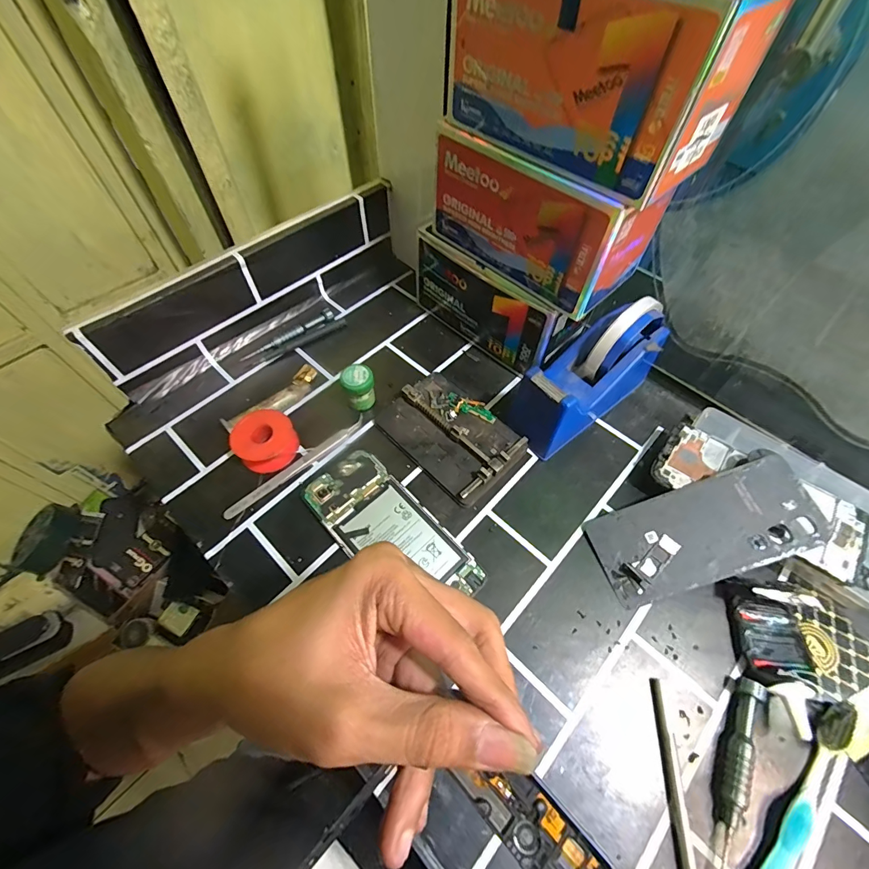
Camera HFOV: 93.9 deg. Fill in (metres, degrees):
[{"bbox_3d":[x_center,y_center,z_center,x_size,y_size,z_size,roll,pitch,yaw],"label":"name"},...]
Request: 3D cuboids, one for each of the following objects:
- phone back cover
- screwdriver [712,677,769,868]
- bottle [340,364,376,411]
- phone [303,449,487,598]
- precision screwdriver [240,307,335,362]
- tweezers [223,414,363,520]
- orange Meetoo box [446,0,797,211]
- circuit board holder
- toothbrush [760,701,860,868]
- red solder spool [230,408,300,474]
[{"bbox_3d":[0.213,0.078,0.327,0.163,0.009,0.073,-22,64,6],"label":"phone back cover"},{"bbox_3d":[0.194,0.214,0.262,0.015,0.014,0.108,28,68,15],"label":"screwdriver"},{"bbox_3d":[-0.072,-0.045,0.404,0.030,0.046,0.028,0,59,-1],"label":"bottle"},{"bbox_3d":[-0.037,0.084,0.344,0.071,0.012,0.161,-41,68,-16],"label":"phone"},{"bbox_3d":[-0.163,-0.110,0.458,0.111,0.018,0.012,-38,68,-15],"label":"precision screwdriver"},{"bbox_3d":[-0.125,0.028,0.372,0.144,0.006,0.012,-40,68,-16],"label":"tweezers"},{"bbox_3d":[0.101,-0.245,0.261,0.182,0.099,0.082,38,65,20],"label":"orange Meetoo box"},{"bbox_3d":[0.015,-0.003,0.388,0.127,0.018,0.087,41,72,20],"label":"circuit board holder"},{"bbox_3d":[0.216,0.245,0.244,0.183,0.018,0.019,-41,69,-16],"label":"toothbrush"},{"bbox_3d":[-0.157,0.006,0.378,0.052,0.026,0.055,-1,63,2],"label":"red solder spool"}]

